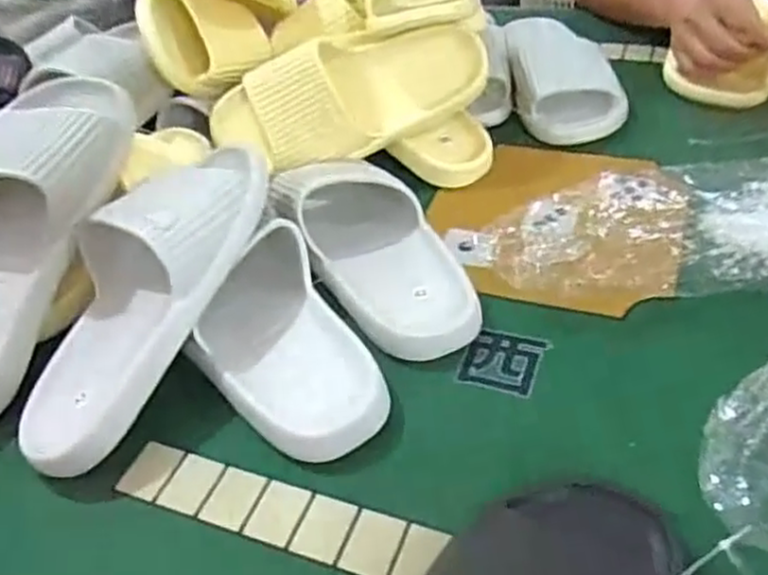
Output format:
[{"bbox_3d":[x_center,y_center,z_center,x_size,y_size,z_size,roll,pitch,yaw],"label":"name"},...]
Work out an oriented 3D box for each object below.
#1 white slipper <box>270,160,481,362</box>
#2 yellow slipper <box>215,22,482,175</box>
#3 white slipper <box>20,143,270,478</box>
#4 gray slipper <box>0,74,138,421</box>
[{"bbox_3d":[-0.006,-0.036,0.572,0.100,0.060,0.222,-20,42,-14],"label":"white slipper"},{"bbox_3d":[-0.028,-0.172,0.659,0.249,0.103,0.075,-18,6,-10],"label":"yellow slipper"},{"bbox_3d":[-0.175,-0.008,0.505,0.113,0.067,0.263,15,67,24],"label":"white slipper"},{"bbox_3d":[-0.273,-0.040,0.526,0.105,0.077,0.279,10,74,19],"label":"gray slipper"}]

